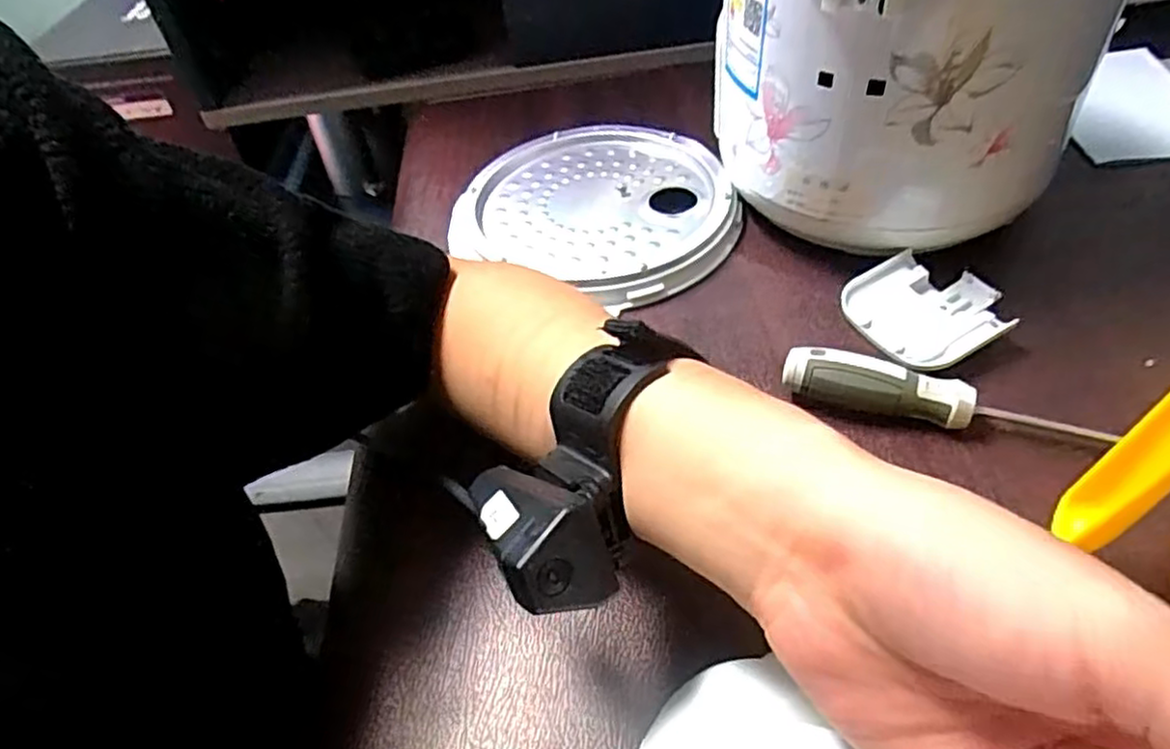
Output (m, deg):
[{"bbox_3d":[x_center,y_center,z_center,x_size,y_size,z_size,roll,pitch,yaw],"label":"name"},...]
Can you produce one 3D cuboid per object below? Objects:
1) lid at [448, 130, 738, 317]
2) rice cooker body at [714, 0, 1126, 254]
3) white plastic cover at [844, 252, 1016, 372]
[{"bbox_3d":[0.013,-0.120,0.493,0.186,0.015,0.164,23,53,26],"label":"lid"},{"bbox_3d":[0.189,-0.197,0.426,0.190,0.175,0.225,20,52,25],"label":"rice cooker body"},{"bbox_3d":[0.191,-0.038,0.394,0.078,0.013,0.071,-21,47,-12],"label":"white plastic cover"}]

